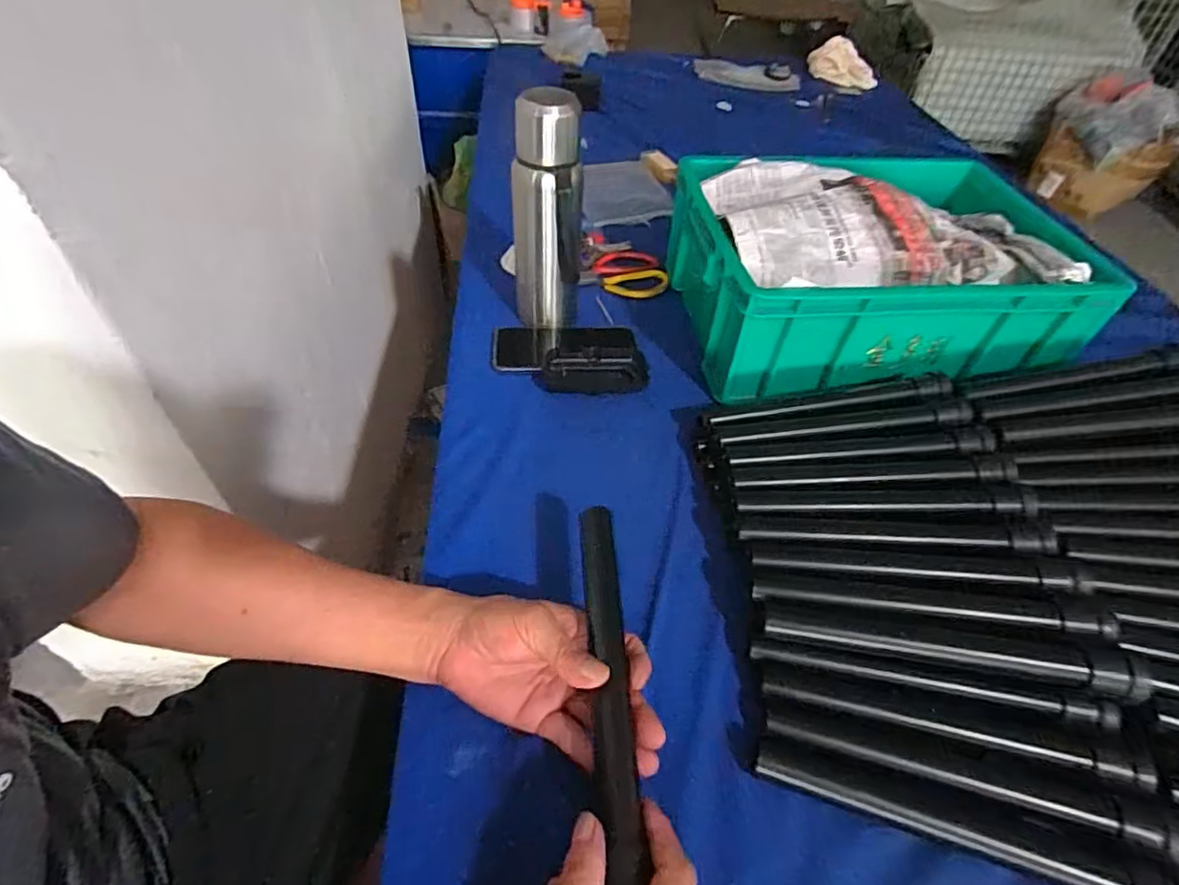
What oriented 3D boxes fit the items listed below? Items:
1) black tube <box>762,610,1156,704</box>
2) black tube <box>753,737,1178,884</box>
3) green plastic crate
[{"bbox_3d":[0.247,0.144,0.412,0.239,0.041,0.030,11,48,6],"label":"black tube"},{"bbox_3d":[0.226,0.234,0.359,0.241,0.023,0.033,16,48,10],"label":"black tube"},{"bbox_3d":[0.327,-0.199,0.685,0.418,0.154,0.304,-3,47,-7],"label":"green plastic crate"}]

